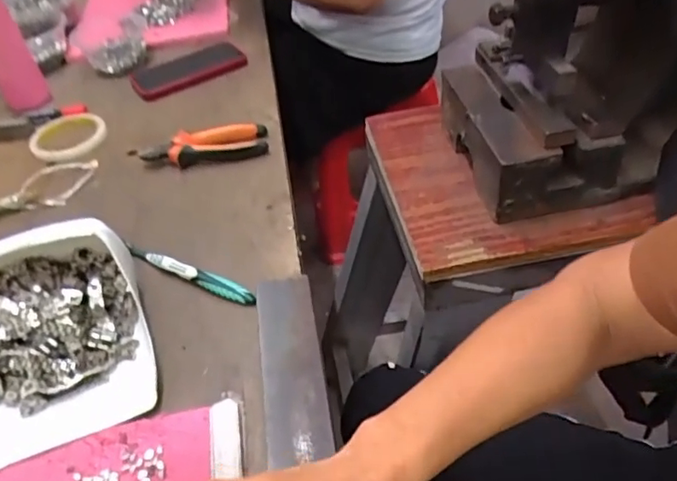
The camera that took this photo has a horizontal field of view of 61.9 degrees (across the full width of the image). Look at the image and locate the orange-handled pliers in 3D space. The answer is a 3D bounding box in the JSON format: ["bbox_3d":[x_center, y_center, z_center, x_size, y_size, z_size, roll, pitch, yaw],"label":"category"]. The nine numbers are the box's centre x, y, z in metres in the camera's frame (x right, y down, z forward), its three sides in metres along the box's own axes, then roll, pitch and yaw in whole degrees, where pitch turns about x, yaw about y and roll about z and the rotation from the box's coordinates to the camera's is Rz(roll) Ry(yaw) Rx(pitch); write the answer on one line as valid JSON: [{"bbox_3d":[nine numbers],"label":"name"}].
[{"bbox_3d":[-0.164,-0.116,0.688,0.151,0.033,0.042,-13,44,-4],"label":"orange-handled pliers"}]

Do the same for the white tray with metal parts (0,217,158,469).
[{"bbox_3d":[-0.243,0.072,0.461,0.156,0.085,0.176,-17,44,-9],"label":"white tray with metal parts"}]

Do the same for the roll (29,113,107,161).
[{"bbox_3d":[-0.360,-0.140,0.753,0.098,0.017,0.095,-2,44,2],"label":"roll"}]

